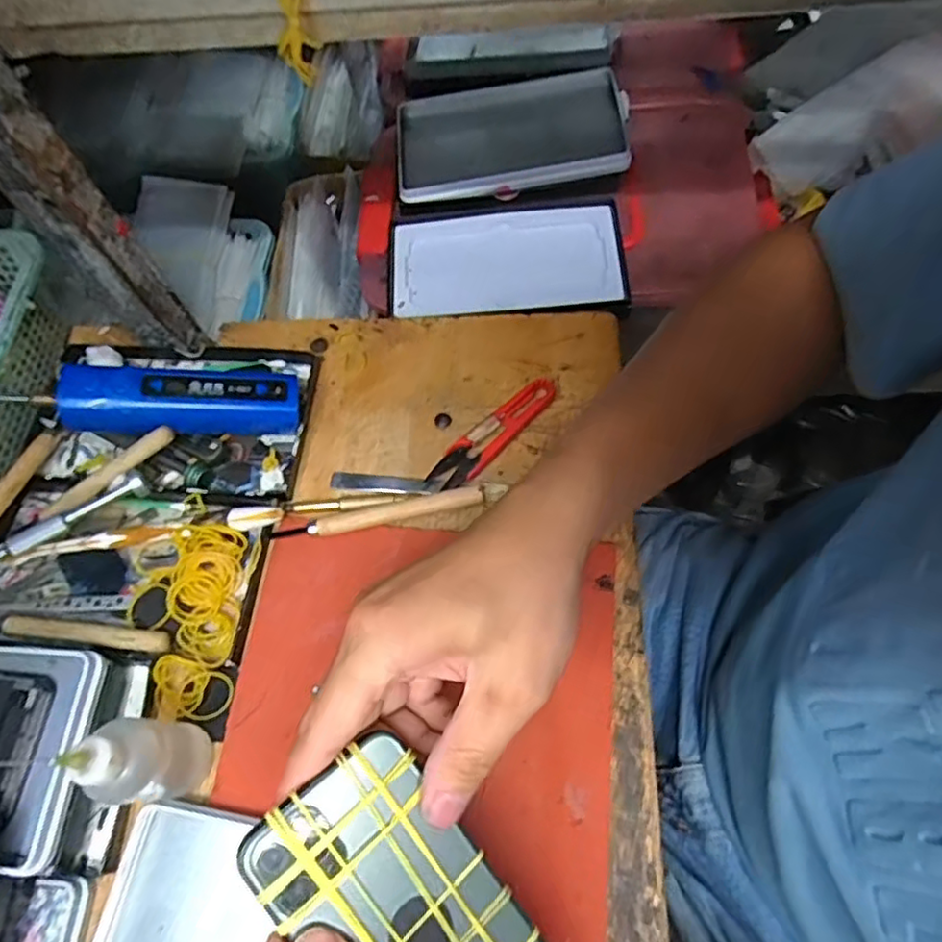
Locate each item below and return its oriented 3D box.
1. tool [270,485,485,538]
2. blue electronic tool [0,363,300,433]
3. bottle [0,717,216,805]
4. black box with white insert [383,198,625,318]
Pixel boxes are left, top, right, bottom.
[{"bbox_3d":[-0.054,0.026,0.384,0.123,0.017,0.015,-10,66,-1],"label":"tool"},{"bbox_3d":[-0.187,-0.043,0.381,0.161,0.025,0.033,0,65,-17],"label":"blue electronic tool"},{"bbox_3d":[-0.154,0.130,0.289,0.036,0.110,0.035,14,68,10],"label":"bottle"},{"bbox_3d":[0.026,-0.164,0.488,0.174,0.023,0.107,-1,65,-4],"label":"black box with white insert"}]

